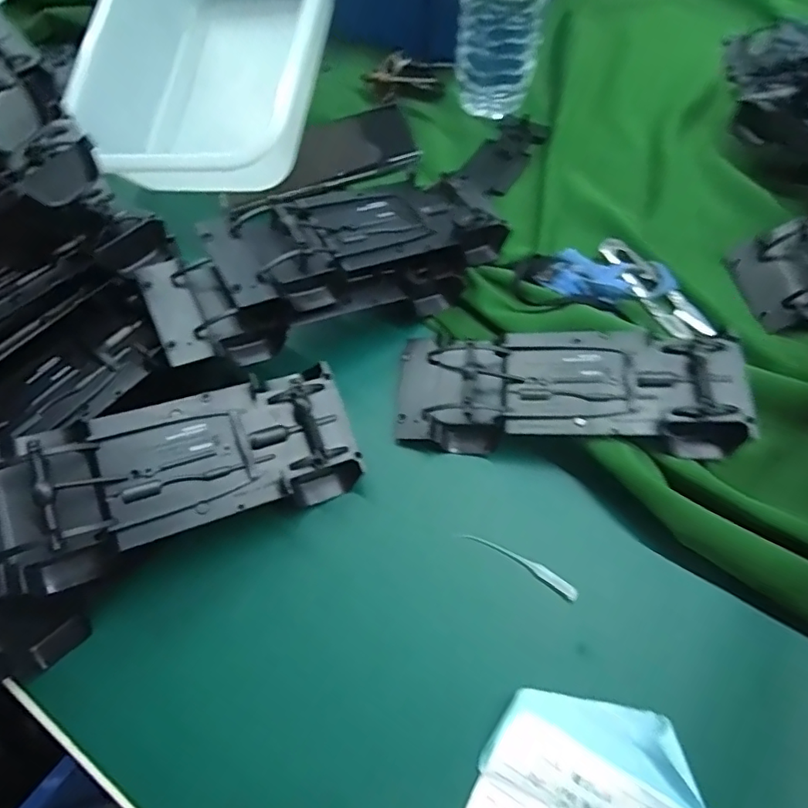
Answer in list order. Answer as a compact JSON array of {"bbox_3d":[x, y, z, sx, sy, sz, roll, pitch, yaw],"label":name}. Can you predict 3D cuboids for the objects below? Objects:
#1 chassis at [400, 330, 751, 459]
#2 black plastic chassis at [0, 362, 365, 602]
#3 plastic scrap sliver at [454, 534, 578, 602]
[{"bbox_3d":[0.093,-0.007,0.320,0.190,0.027,0.068,0,61,14],"label":"chassis"},{"bbox_3d":[-0.122,0.036,0.283,0.195,0.045,0.070,-16,62,-24],"label":"black plastic chassis"},{"bbox_3d":[0.062,0.085,0.295,0.068,0.004,0.008,26,80,17],"label":"plastic scrap sliver"}]

